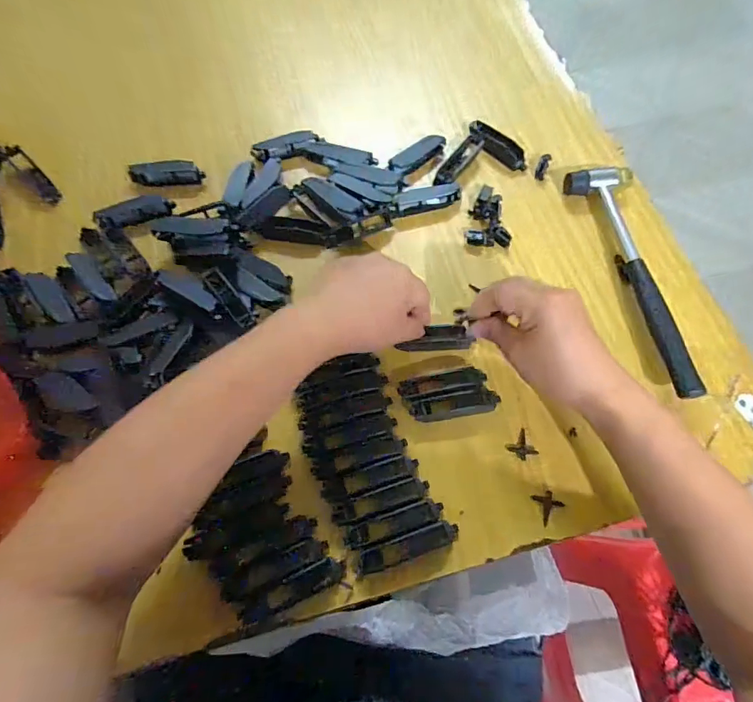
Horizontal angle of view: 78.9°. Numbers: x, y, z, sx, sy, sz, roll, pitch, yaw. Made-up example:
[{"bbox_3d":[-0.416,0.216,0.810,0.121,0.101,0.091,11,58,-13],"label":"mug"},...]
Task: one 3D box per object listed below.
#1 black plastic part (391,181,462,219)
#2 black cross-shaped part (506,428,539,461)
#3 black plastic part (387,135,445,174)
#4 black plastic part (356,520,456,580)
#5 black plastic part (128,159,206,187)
[{"bbox_3d":[0.047,-0.153,0.459,0.076,0.011,0.026,-19,68,-9],"label":"black plastic part"},{"bbox_3d":[0.115,0.076,0.366,0.021,0.004,0.022,-23,69,-11],"label":"black cross-shaped part"},{"bbox_3d":[0.043,-0.205,0.477,0.068,0.016,0.019,-37,72,-15],"label":"black plastic part"},{"bbox_3d":[0.023,0.145,0.338,0.078,0.004,0.017,-18,68,-8],"label":"black plastic part"},{"bbox_3d":[-0.216,-0.180,0.466,0.072,0.018,0.020,1,67,-1],"label":"black plastic part"}]

